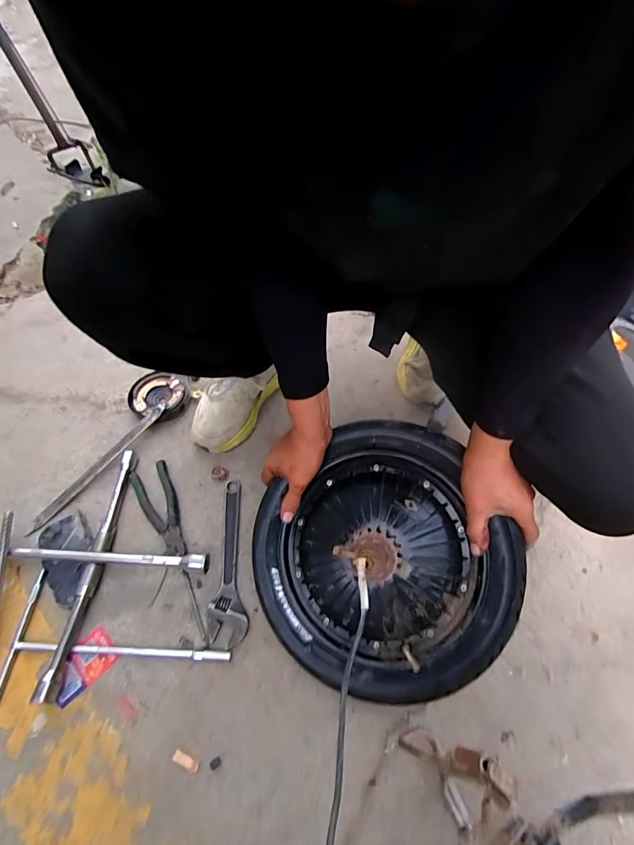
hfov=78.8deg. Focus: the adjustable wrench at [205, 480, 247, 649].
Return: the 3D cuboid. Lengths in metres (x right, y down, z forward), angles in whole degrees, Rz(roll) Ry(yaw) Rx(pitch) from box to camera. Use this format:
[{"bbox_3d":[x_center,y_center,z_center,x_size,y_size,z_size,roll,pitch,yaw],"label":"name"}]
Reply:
[{"bbox_3d":[-0.143,0.206,0.599,0.055,0.015,0.242,-8,62,-4],"label":"adjustable wrench"}]

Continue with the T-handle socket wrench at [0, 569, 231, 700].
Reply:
[{"bbox_3d":[-0.266,0.311,0.519,0.290,0.022,0.184,3,62,2],"label":"T-handle socket wrench"}]

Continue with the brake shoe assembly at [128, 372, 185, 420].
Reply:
[{"bbox_3d":[-0.305,-0.052,0.737,0.097,0.029,0.105,0,61,0],"label":"brake shoe assembly"}]

